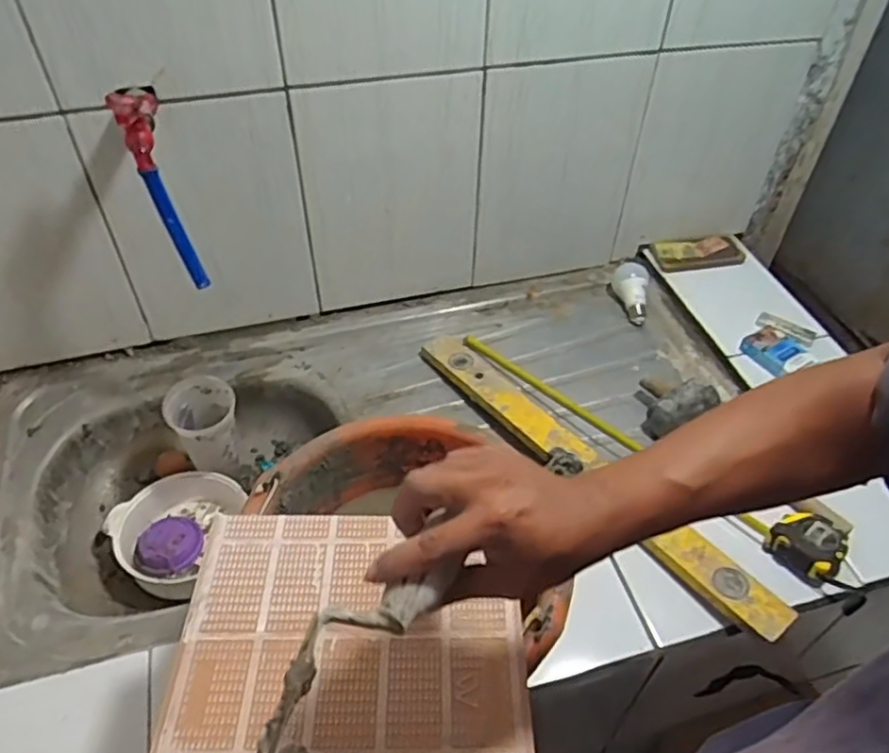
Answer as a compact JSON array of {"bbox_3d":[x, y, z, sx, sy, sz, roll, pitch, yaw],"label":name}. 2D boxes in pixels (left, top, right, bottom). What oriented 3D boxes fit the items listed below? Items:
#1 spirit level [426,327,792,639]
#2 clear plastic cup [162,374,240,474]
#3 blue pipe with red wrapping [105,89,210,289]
[{"bbox_3d":[0.167,0.104,0.854,0.059,0.022,0.571,-31,50,-21],"label":"spirit level"},{"bbox_3d":[-0.318,0.075,0.912,0.088,0.123,0.089,-18,51,-17],"label":"clear plastic cup"},{"bbox_3d":[-0.321,-0.215,0.779,0.055,0.220,0.125,-25,32,-22],"label":"blue pipe with red wrapping"}]

